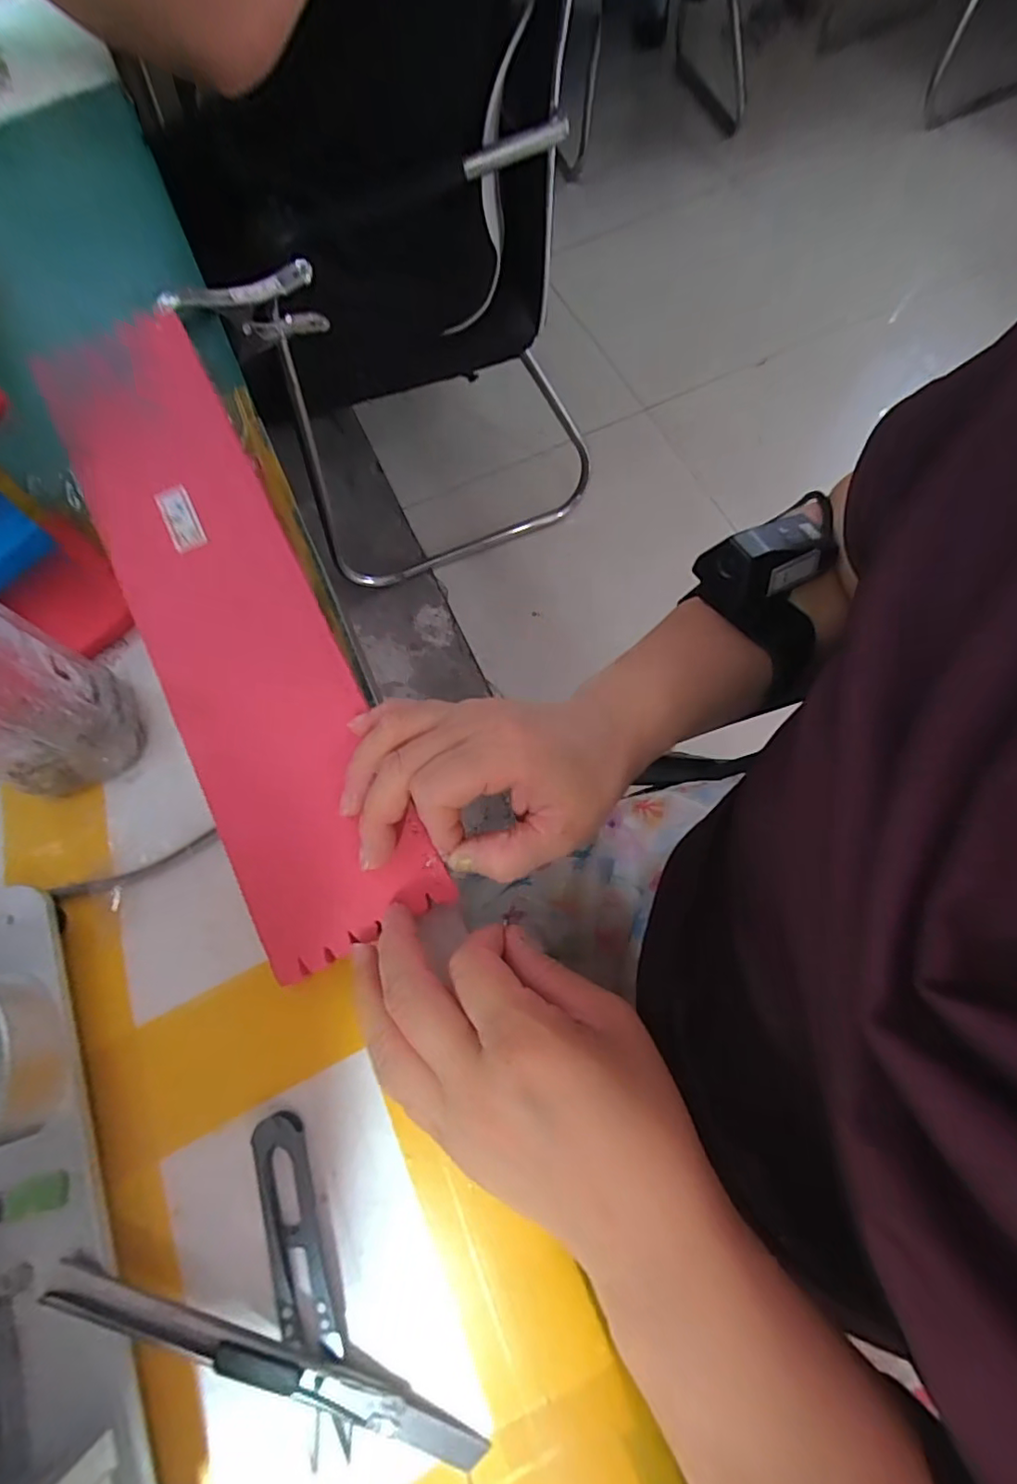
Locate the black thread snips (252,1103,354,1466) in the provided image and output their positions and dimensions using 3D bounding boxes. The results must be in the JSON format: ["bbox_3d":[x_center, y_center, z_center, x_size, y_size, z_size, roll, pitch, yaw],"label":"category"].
[{"bbox_3d":[-0.074,0.187,0.204,0.021,0.009,0.100,-20,73,-4],"label":"black thread snips"}]

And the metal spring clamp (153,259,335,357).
[{"bbox_3d":[-0.185,-0.309,0.410,0.110,0.049,0.020,-16,72,-20],"label":"metal spring clamp"}]

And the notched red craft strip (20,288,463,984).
[{"bbox_3d":[-0.142,-0.074,0.283,0.082,0.008,0.363,-27,75,-6],"label":"notched red craft strip"}]

